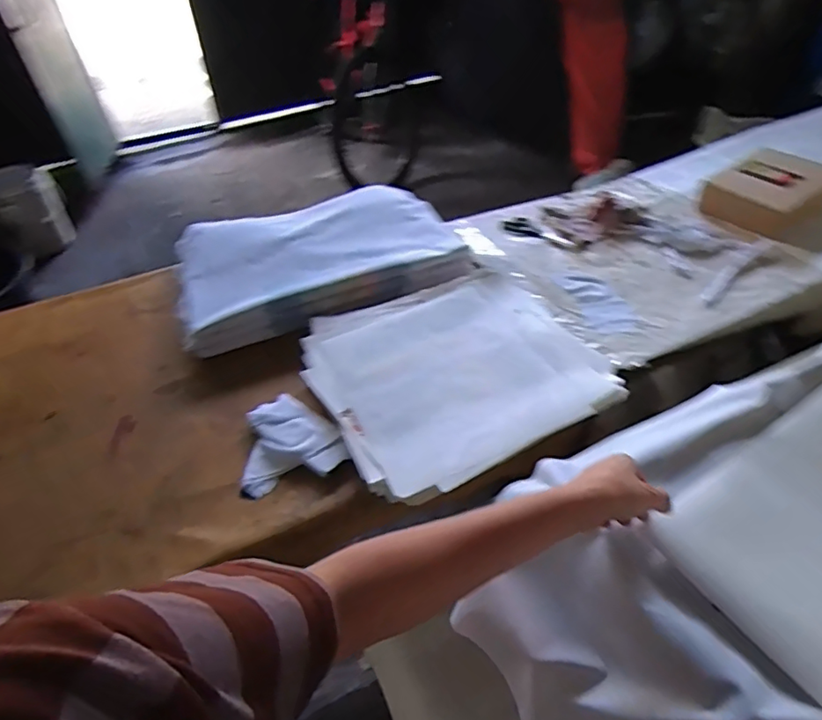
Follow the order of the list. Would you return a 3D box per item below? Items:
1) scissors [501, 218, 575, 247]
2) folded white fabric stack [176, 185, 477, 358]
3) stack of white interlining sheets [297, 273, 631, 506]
[{"bbox_3d":[0.303,-0.307,1.346,0.063,0.019,0.193,-36,51,-23],"label":"scissors"},{"bbox_3d":[-0.193,-0.214,1.153,0.560,0.067,0.374,-16,50,-12],"label":"folded white fabric stack"},{"bbox_3d":[0.066,0.001,0.914,0.432,0.064,0.417,-22,51,-18],"label":"stack of white interlining sheets"}]

